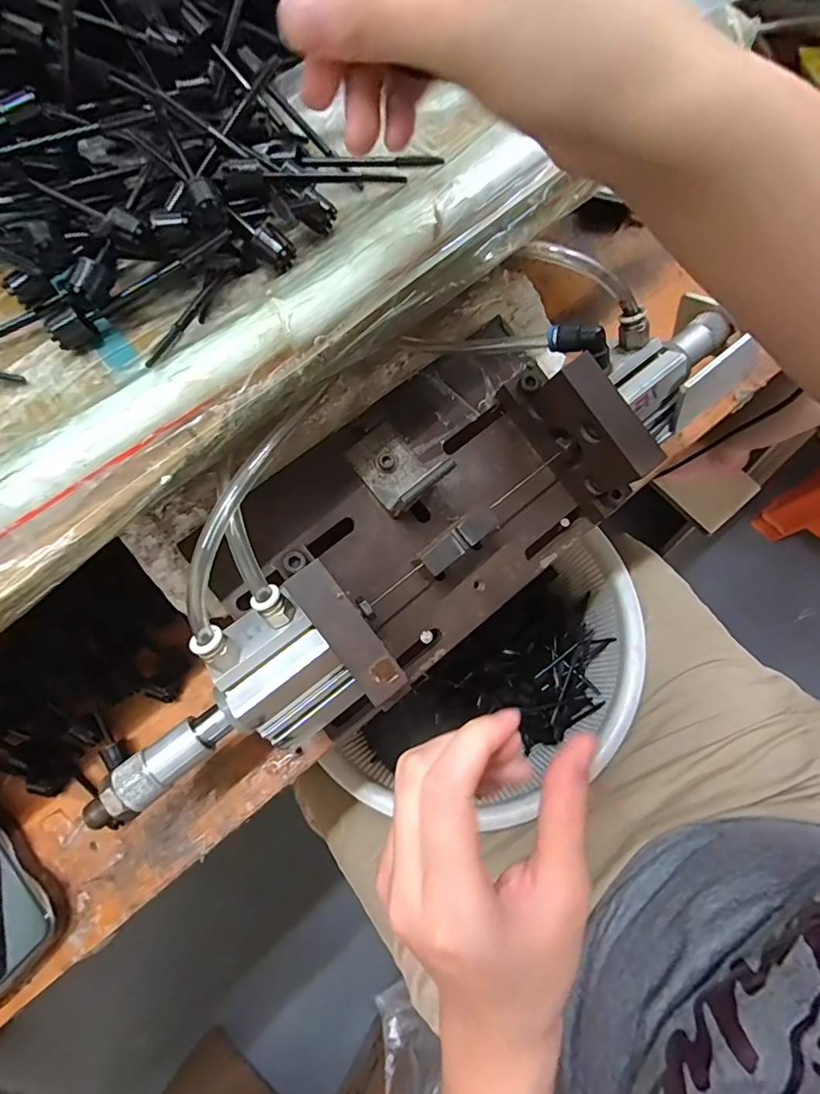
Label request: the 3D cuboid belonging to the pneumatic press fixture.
[{"bbox_3d":[-0.006,-0.011,0.292,0.381,0.106,0.137,-39,74,-11],"label":"pneumatic press fixture"}]

